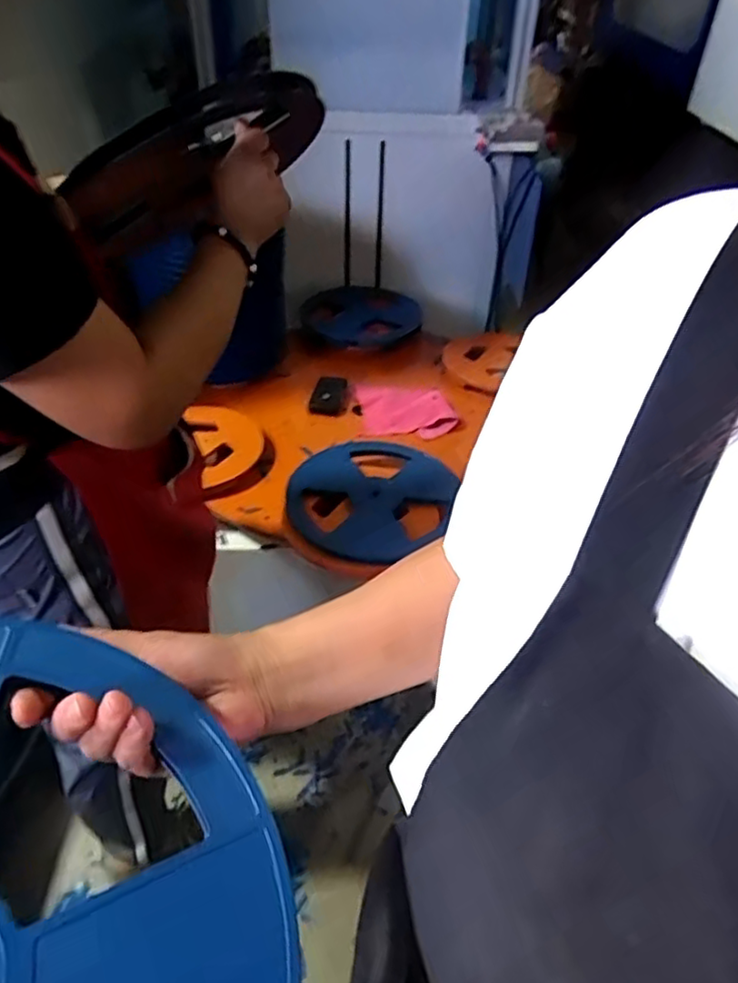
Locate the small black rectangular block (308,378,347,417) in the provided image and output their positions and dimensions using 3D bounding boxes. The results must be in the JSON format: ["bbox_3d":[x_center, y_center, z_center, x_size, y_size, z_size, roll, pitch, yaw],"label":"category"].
[{"bbox_3d":[-0.088,-0.212,1.497,0.079,0.011,0.104,10,66,4],"label":"small black rectangular block"}]

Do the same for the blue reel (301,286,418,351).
[{"bbox_3d":[-0.020,-0.458,1.744,0.307,0.068,0.274,-17,45,-22],"label":"blue reel"}]

